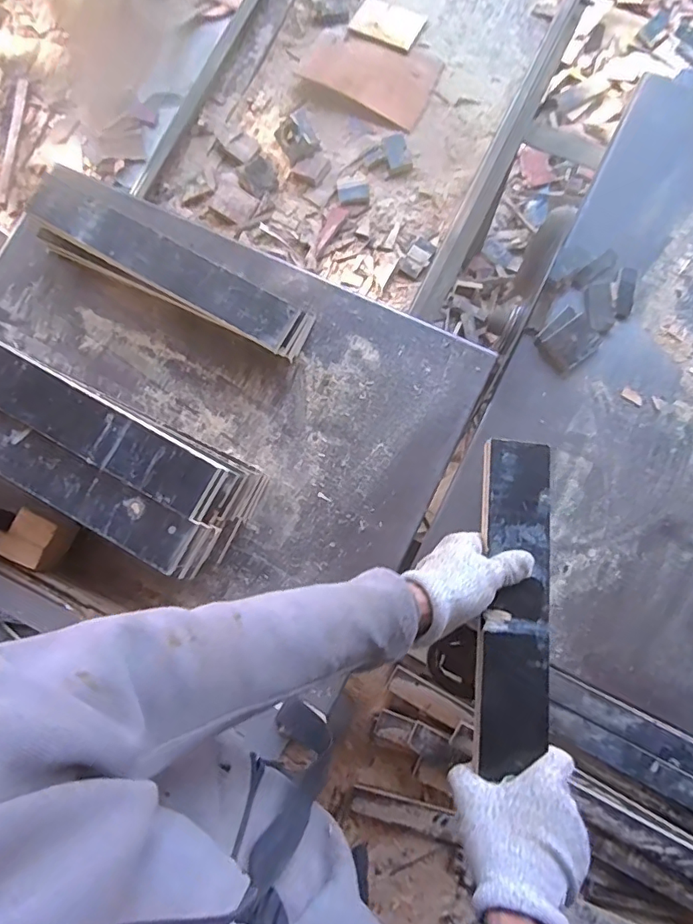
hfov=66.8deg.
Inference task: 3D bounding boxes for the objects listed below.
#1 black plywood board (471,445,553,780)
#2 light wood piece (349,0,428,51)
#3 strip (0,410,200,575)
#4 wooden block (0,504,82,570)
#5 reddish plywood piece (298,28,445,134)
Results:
[{"bbox_3d":[0.163,0.129,0.507,0.064,0.015,0.305,6,75,2],"label":"black plywood board"},{"bbox_3d":[0.068,-0.721,0.864,0.110,0.011,0.081,20,82,6],"label":"light wood piece"},{"bbox_3d":[-0.340,0.002,0.576,0.395,0.021,0.061,29,82,6],"label":"strip"},{"bbox_3d":[-0.390,0.093,0.664,0.066,0.051,0.071,27,83,7],"label":"wooden block"},{"bbox_3d":[0.040,-0.641,0.859,0.215,0.027,0.130,26,81,5],"label":"reddish plywood piece"}]

